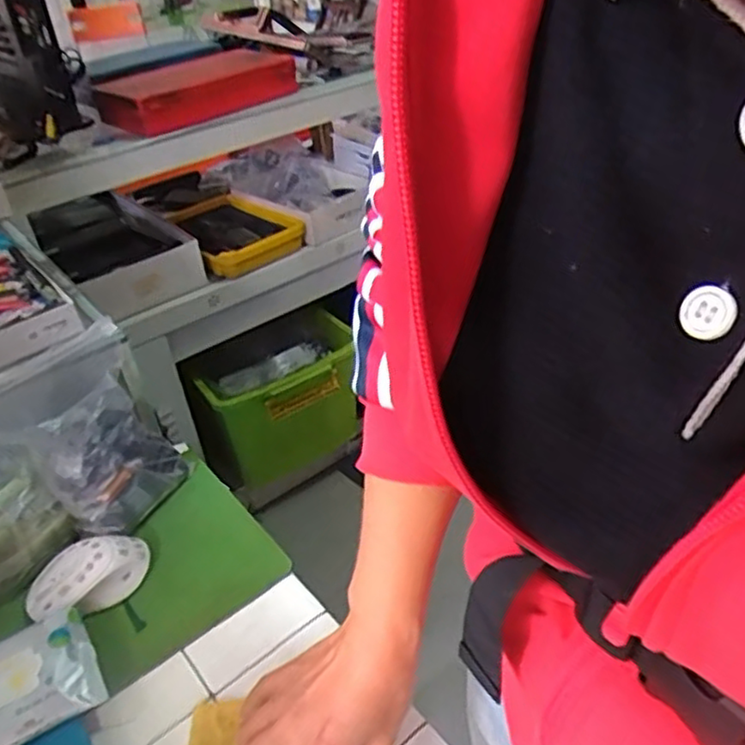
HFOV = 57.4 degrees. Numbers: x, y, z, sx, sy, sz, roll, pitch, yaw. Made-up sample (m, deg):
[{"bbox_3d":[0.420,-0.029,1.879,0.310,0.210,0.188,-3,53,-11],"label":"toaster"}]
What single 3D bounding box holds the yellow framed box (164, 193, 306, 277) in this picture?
[{"bbox_3d":[-0.306,-0.292,1.467,0.214,0.084,0.327,-26,40,-26],"label":"yellow framed box"}]

